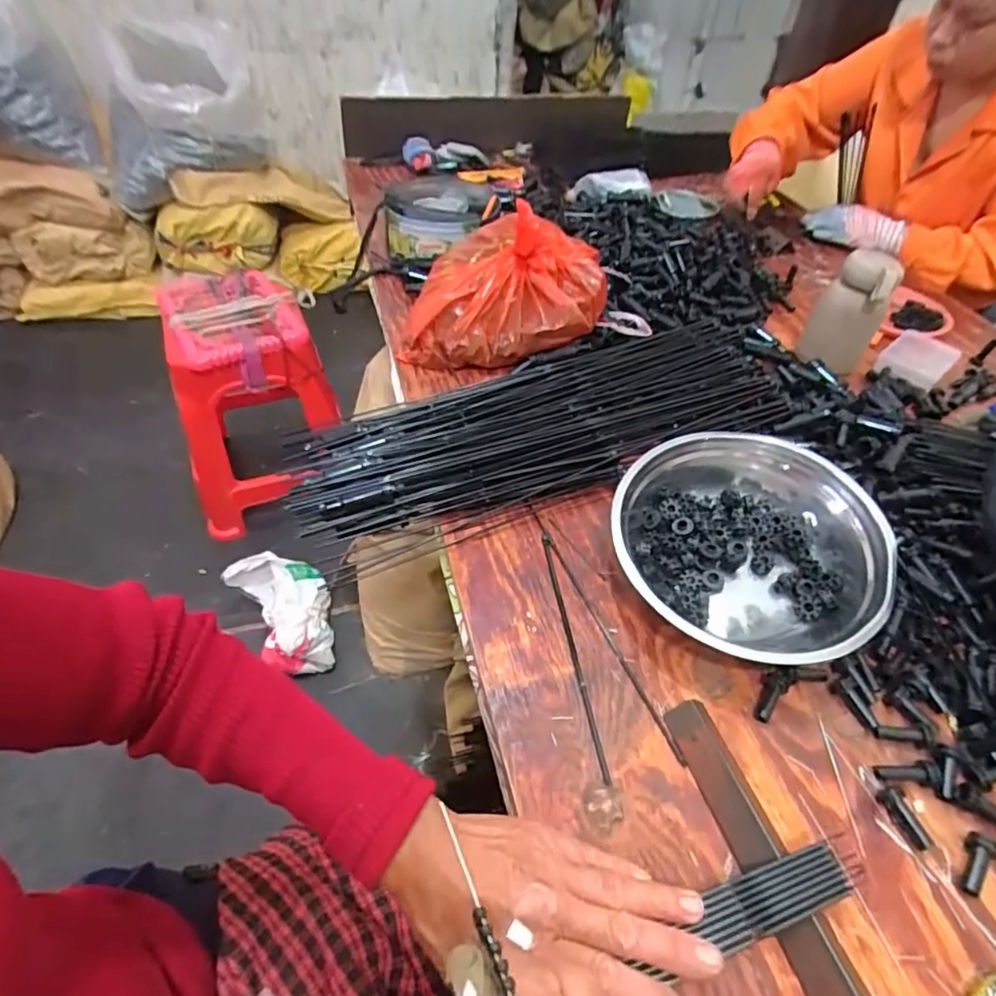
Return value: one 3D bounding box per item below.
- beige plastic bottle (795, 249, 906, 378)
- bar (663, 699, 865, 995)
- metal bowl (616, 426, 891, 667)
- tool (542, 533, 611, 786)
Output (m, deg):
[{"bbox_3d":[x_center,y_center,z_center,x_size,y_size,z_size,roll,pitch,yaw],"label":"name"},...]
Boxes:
[{"bbox_3d":[0.446,-0.234,0.728,0.078,0.137,0.059,33,54,25],"label":"beige plastic bottle"},{"bbox_3d":[0.179,0.253,0.345,0.032,0.016,0.265,-11,49,-12],"label":"bar"},{"bbox_3d":[0.211,0.041,0.493,0.213,0.084,0.206,1,47,-1],"label":"metal bowl"},{"bbox_3d":[0.060,0.117,0.471,0.008,0.004,0.221,-5,48,-6],"label":"tool"}]

